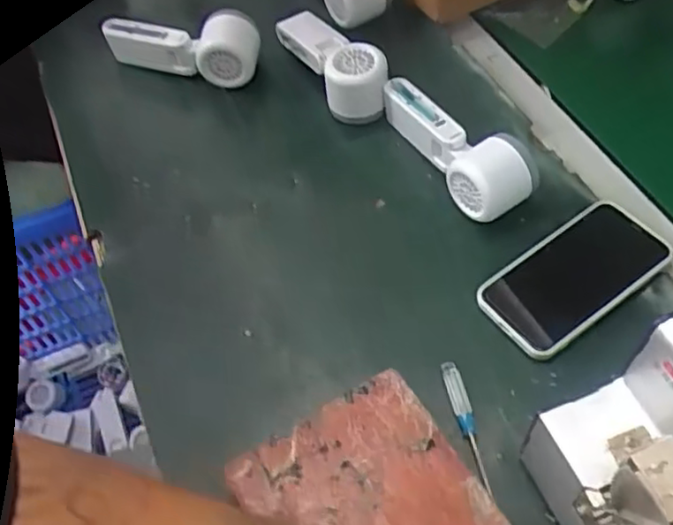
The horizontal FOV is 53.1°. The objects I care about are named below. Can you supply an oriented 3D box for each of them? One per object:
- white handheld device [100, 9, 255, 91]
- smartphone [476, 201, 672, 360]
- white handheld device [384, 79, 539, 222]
[{"bbox_3d":[-0.161,-0.221,0.697,0.192,0.064,0.056,10,54,11],"label":"white handheld device"},{"bbox_3d":[0.181,0.009,0.514,0.141,0.010,0.073,-36,58,-13],"label":"smartphone"},{"bbox_3d":[0.102,-0.104,0.581,0.060,0.051,0.155,-25,57,-14],"label":"white handheld device"}]

